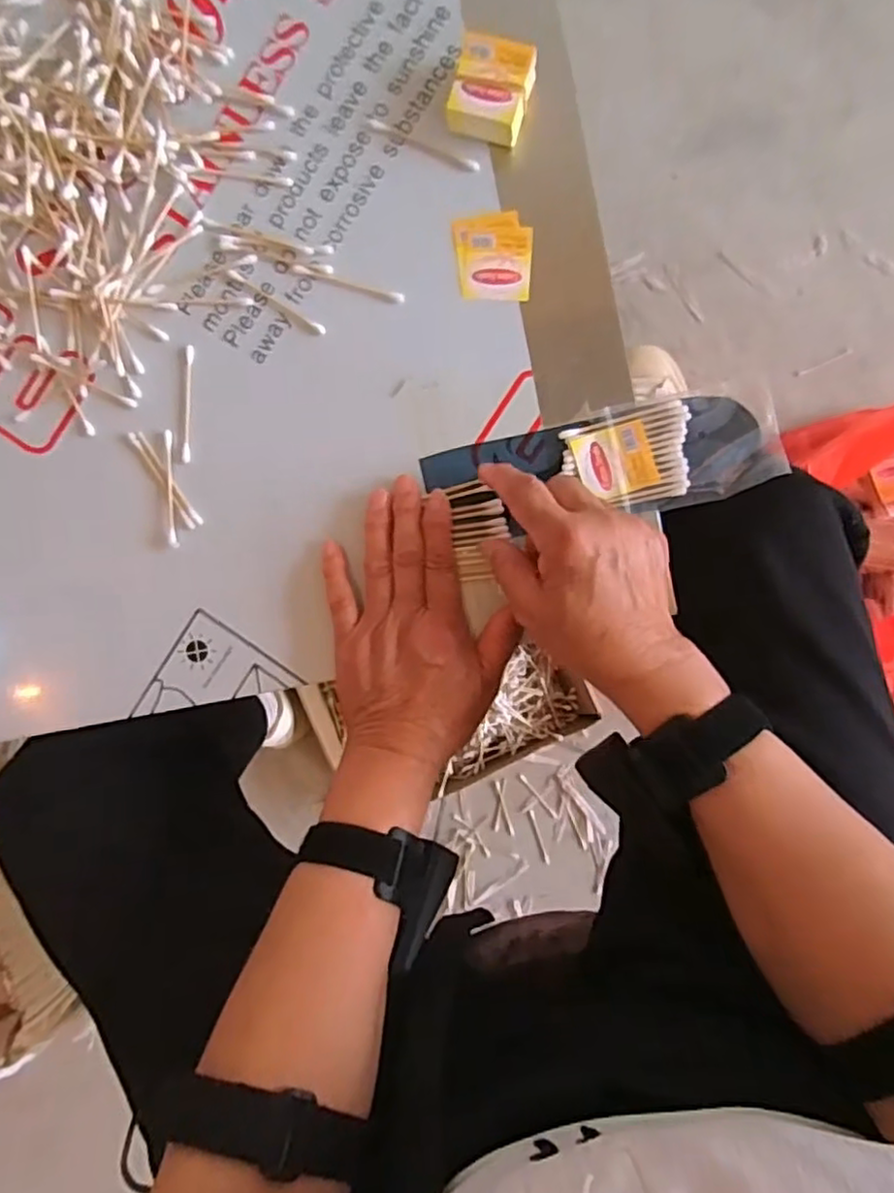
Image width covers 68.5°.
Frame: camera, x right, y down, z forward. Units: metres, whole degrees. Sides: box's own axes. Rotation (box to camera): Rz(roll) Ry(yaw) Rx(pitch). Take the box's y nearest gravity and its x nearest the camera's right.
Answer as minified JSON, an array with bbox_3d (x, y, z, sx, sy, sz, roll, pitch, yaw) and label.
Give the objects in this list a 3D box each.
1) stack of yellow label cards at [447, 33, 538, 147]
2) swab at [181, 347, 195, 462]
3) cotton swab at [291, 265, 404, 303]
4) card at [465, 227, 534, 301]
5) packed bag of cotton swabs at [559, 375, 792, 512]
[{"bbox_3d":[0.026,-0.295,0.382,0.041,0.025,0.050,17,92,4],"label":"stack of yellow label cards"},{"bbox_3d":[-0.162,-0.120,0.409,0.006,0.004,0.072,2,91,4],"label":"swab"},{"bbox_3d":[-0.061,-0.191,0.401,0.071,0.004,0.007,16,92,4],"label":"cotton swab"},{"bbox_3d":[0.031,-0.201,0.396,0.040,0.004,0.042,3,91,4],"label":"card"},{"bbox_3d":[0.131,-0.086,0.383,0.119,0.016,0.065,-11,90,4],"label":"packed bag of cotton swabs"}]

